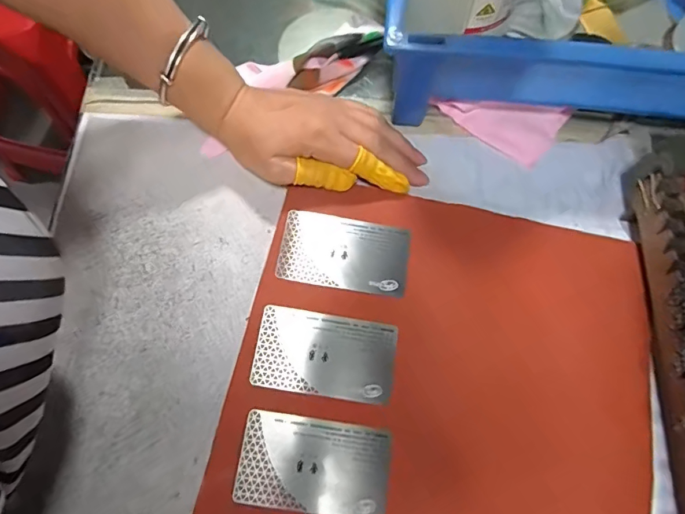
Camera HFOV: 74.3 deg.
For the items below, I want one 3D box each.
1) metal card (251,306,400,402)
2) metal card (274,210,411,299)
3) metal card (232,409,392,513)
[{"bbox_3d":[-0.011,0.062,0.287,0.088,0.004,0.050,10,72,-1],"label":"metal card"},{"bbox_3d":[0.001,-0.003,0.310,0.087,0.004,0.051,10,70,-1],"label":"metal card"},{"bbox_3d":[-0.016,0.123,0.266,0.087,0.004,0.049,9,70,0],"label":"metal card"}]

